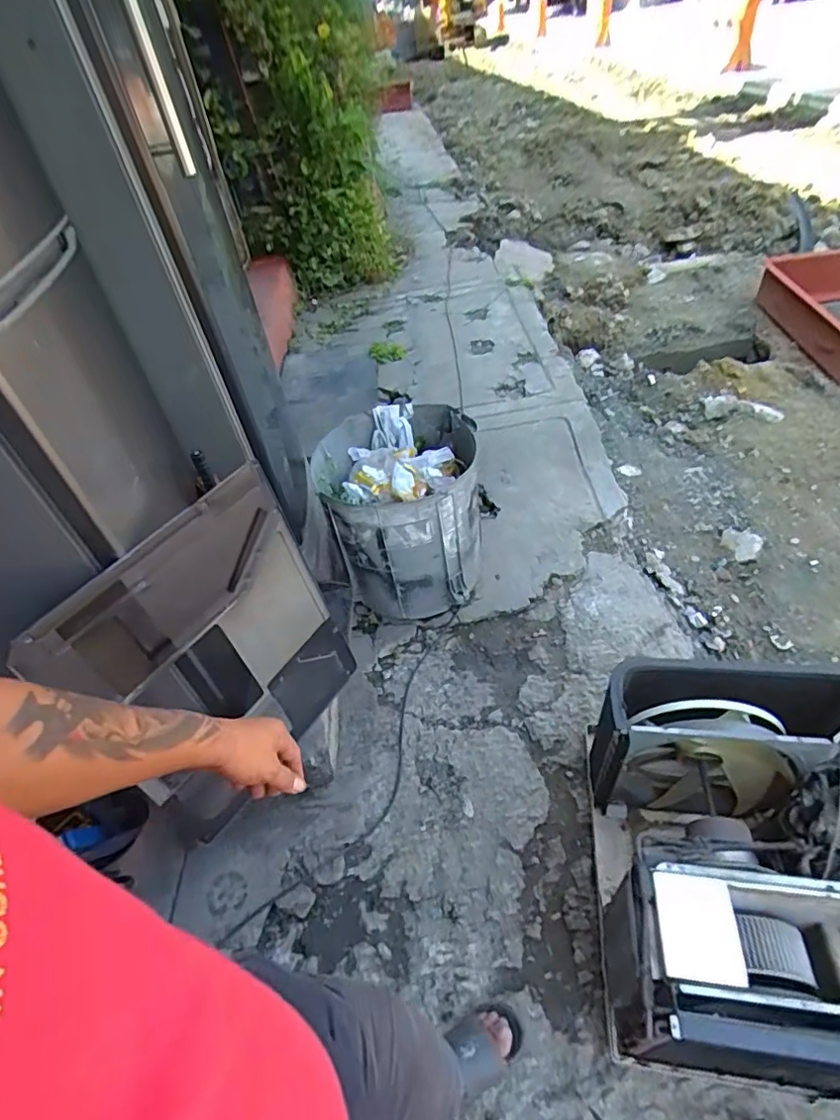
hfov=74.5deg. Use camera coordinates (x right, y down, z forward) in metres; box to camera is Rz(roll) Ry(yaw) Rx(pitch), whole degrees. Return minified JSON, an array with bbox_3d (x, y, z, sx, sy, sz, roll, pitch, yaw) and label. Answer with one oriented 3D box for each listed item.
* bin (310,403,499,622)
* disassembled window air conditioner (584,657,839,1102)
[{"bbox_3d":[-0.049,-0.139,1.719,0.465,0.462,0.456,-13,46,-3],"label":"bin"},{"bbox_3d":[0.616,0.573,1.070,0.504,0.407,0.643,-1,47,9],"label":"disassembled window air conditioner"}]

